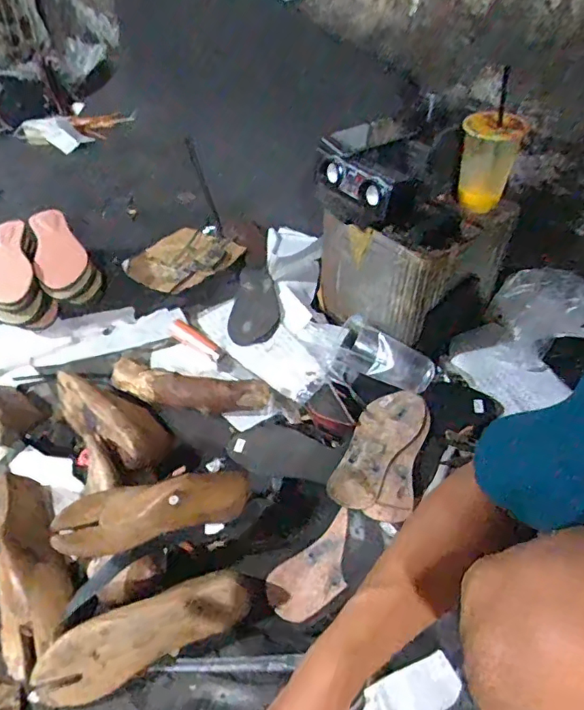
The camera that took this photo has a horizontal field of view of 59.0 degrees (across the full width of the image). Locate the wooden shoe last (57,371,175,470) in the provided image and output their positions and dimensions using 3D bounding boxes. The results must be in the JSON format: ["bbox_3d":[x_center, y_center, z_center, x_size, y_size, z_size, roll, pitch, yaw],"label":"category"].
[{"bbox_3d":[-0.279,0.094,0.794,0.091,0.083,0.244,-32,53,-32],"label":"wooden shoe last"}]

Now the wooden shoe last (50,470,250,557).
[{"bbox_3d":[-0.164,0.194,0.636,0.228,0.082,0.065,-13,45,-17],"label":"wooden shoe last"}]

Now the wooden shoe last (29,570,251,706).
[{"bbox_3d":[-0.156,0.301,0.556,0.224,0.060,0.057,-16,46,-20],"label":"wooden shoe last"}]

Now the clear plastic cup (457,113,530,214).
[{"bbox_3d":[0.297,-0.294,0.794,0.084,0.138,0.071,16,44,13],"label":"clear plastic cup"}]

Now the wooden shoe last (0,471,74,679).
[{"bbox_3d":[-0.313,0.247,0.620,0.072,0.066,0.231,-13,64,-16],"label":"wooden shoe last"}]

